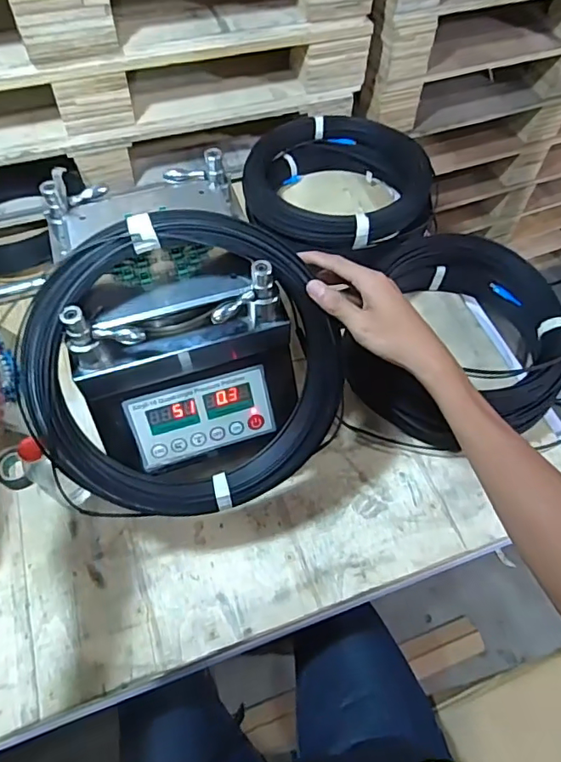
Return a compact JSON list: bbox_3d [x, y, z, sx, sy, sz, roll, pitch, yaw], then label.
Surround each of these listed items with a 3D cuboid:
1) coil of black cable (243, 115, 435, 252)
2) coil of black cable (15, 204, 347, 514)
[{"bbox_3d":[0.103,-0.337,0.896,0.311,0.083,0.285,34,65,17],"label":"coil of black cable"},{"bbox_3d":[-0.092,-0.008,0.519,0.299,0.296,0.031,-25,21,-5],"label":"coil of black cable"}]

